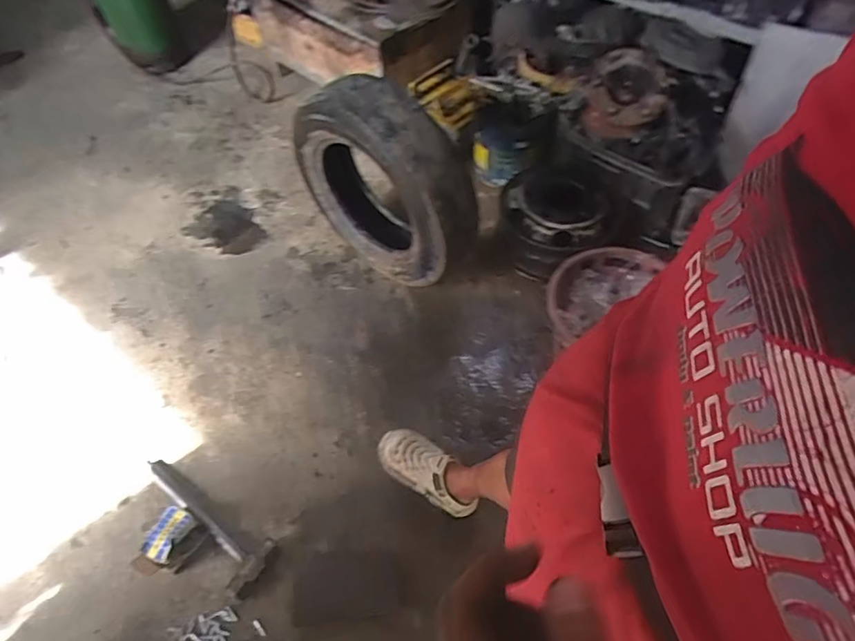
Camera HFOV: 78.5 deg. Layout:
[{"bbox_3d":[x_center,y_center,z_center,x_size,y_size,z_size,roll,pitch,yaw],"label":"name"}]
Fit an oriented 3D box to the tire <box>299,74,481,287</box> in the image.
[{"bbox_3d":[-0.122,-0.441,1.610,0.610,0.574,0.278,31,61,21],"label":"tire"}]

